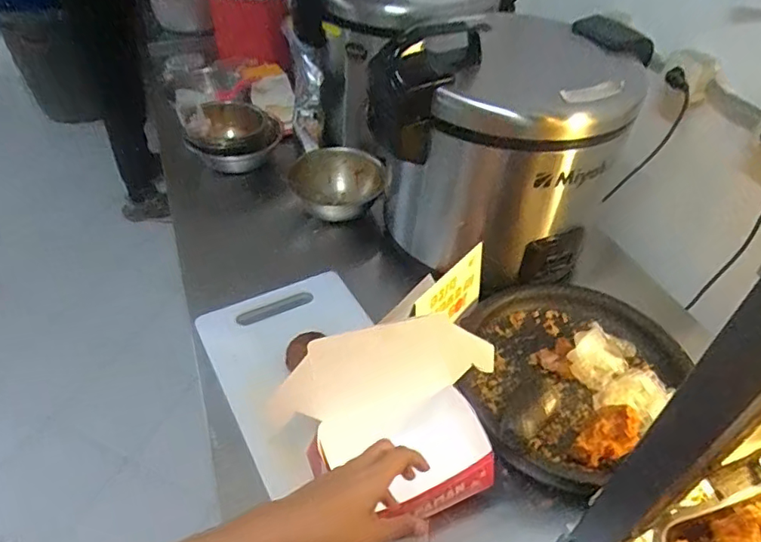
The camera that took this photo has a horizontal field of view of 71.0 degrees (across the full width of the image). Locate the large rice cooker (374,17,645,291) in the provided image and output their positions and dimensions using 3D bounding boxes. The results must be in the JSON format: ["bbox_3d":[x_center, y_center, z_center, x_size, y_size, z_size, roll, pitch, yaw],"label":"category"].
[{"bbox_3d":[0.177,-0.199,0.866,0.370,0.352,0.311,26,49,22],"label":"large rice cooker"}]

